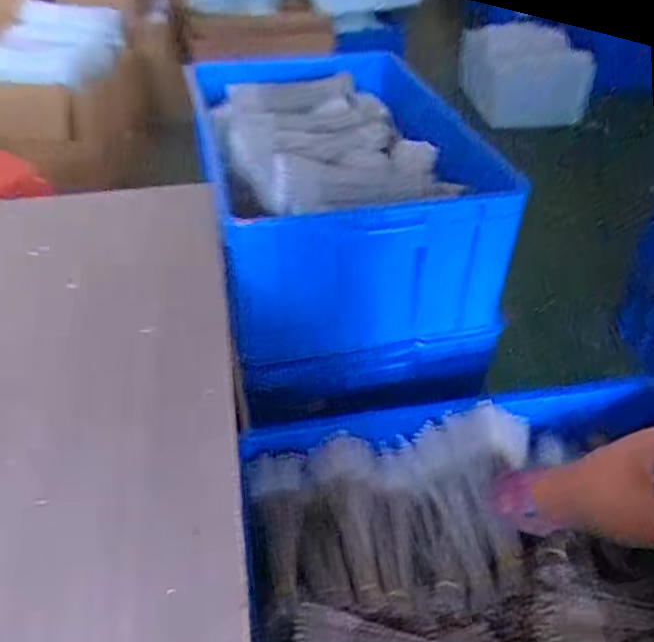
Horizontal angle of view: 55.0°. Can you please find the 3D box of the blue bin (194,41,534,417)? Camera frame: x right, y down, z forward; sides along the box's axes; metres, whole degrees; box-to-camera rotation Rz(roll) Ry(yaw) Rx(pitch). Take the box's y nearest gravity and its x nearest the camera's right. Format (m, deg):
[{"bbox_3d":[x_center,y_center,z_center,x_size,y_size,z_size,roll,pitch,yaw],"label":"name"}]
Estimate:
[{"bbox_3d":[0.022,-0.154,1.011,0.382,0.367,0.466,-9,43,-11],"label":"blue bin"}]

